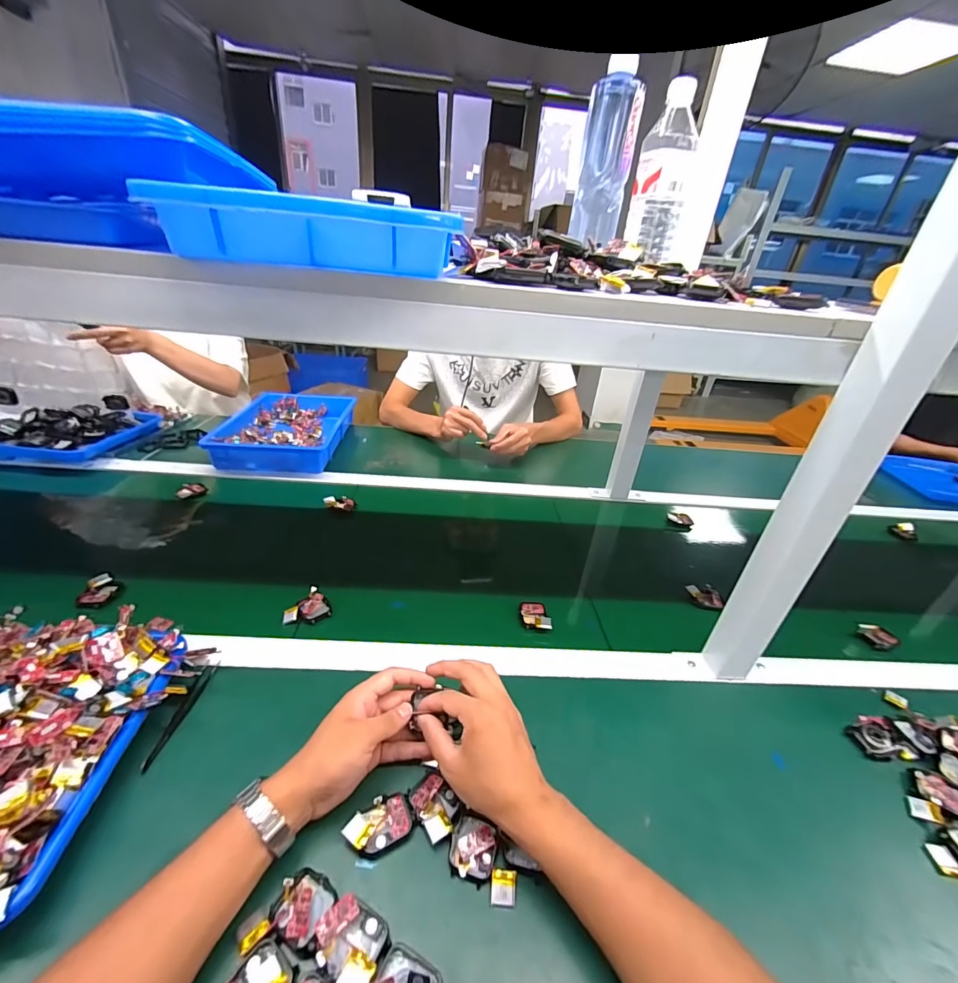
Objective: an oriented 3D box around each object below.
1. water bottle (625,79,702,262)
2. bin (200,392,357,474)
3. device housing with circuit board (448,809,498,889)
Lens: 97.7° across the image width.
[{"bbox_3d":[0.244,-0.406,0.559,0.074,0.205,0.060,15,31,15],"label":"water bottle"},{"bbox_3d":[-0.451,-0.152,1.008,0.240,0.064,0.364,3,30,-5],"label":"bin"},{"bbox_3d":[-0.005,0.301,0.357,0.037,0.012,0.045,11,31,8],"label":"device housing with circuit board"}]

